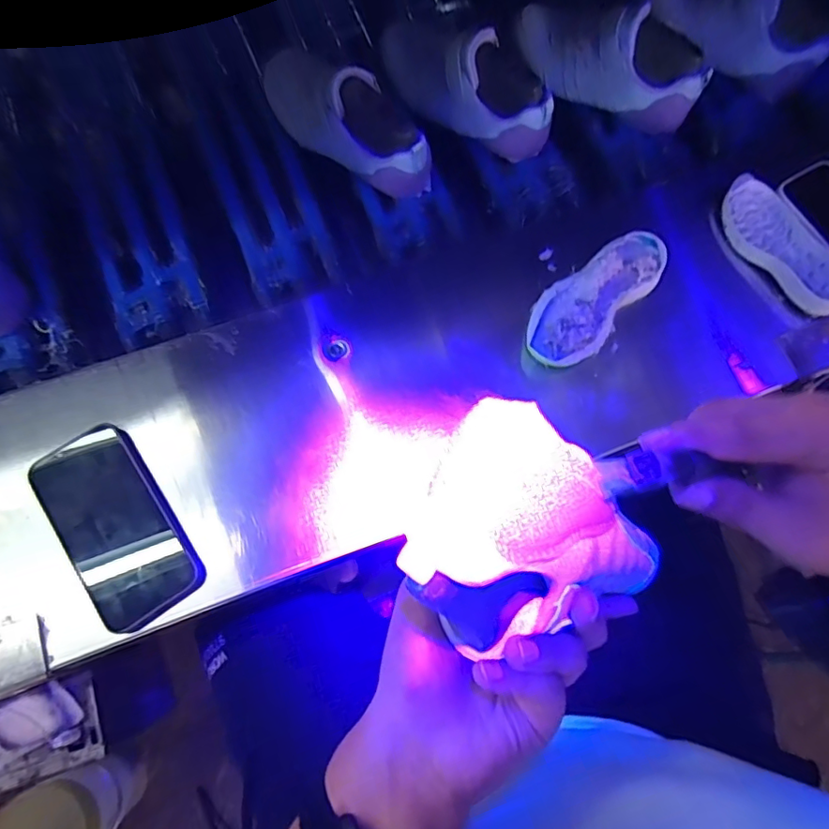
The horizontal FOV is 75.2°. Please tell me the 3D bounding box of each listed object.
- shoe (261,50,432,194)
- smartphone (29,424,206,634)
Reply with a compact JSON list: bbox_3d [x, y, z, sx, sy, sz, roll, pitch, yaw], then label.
[{"bbox_3d":[-0.077,-0.326,0.578,0.083,0.096,0.231,-39,77,-13],"label":"shoe"},{"bbox_3d":[-0.244,0.088,0.438,0.080,0.018,0.164,-35,76,-12],"label":"smartphone"}]

